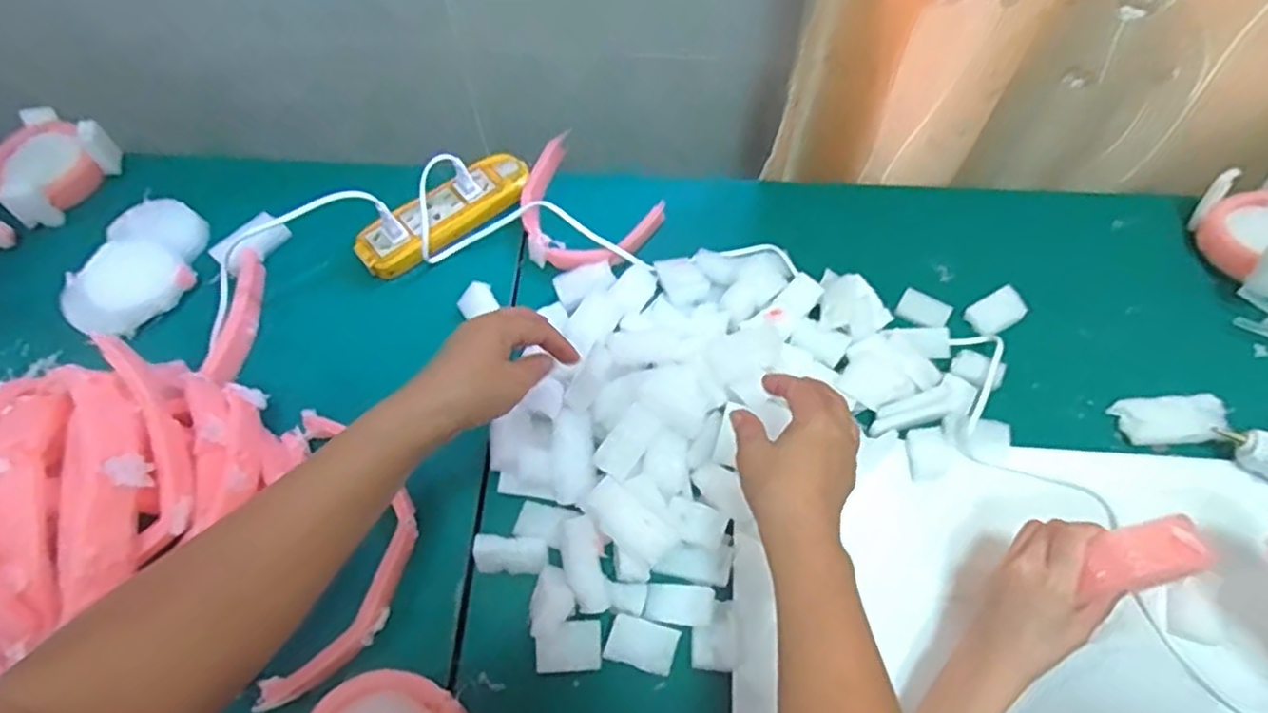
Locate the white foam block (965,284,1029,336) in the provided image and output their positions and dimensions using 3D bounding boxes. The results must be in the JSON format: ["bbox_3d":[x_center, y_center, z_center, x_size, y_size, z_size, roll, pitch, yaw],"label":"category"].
[{"bbox_3d":[0.331,-0.042,0.642,0.054,0.007,0.032,-28,65,-13],"label":"white foam block"}]

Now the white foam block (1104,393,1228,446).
[{"bbox_3d":[0.454,0.052,0.591,0.086,0.021,0.041,-6,62,-3],"label":"white foam block"}]

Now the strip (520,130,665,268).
[{"bbox_3d":[-0.055,-0.139,0.678,0.137,0.022,0.117,31,67,16],"label":"strip"}]

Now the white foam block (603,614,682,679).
[{"bbox_3d":[0.006,0.210,0.515,0.049,0.014,0.033,14,63,8],"label":"white foam block"}]

